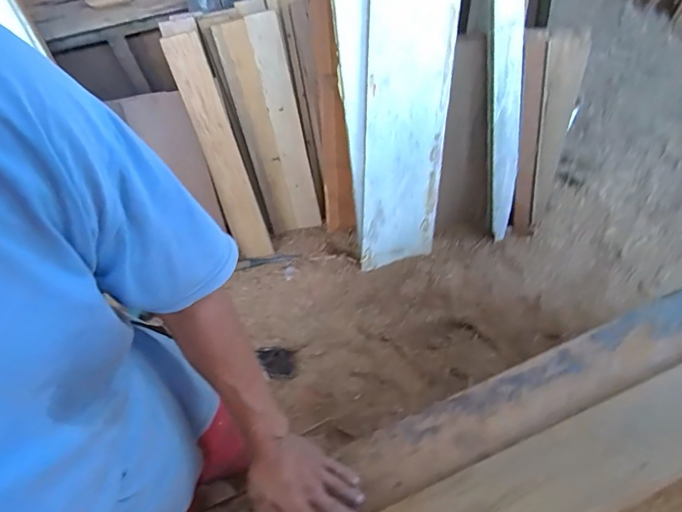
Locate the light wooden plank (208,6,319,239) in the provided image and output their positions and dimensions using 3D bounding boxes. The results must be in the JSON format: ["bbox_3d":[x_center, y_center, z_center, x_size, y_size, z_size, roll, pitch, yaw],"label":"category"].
[{"bbox_3d":[-0.225,-0.399,1.418,0.191,0.733,0.051,-21,38,-12],"label":"light wooden plank"}]

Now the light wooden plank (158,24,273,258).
[{"bbox_3d":[-0.391,-0.306,1.351,0.115,0.757,0.043,-4,35,13],"label":"light wooden plank"}]

